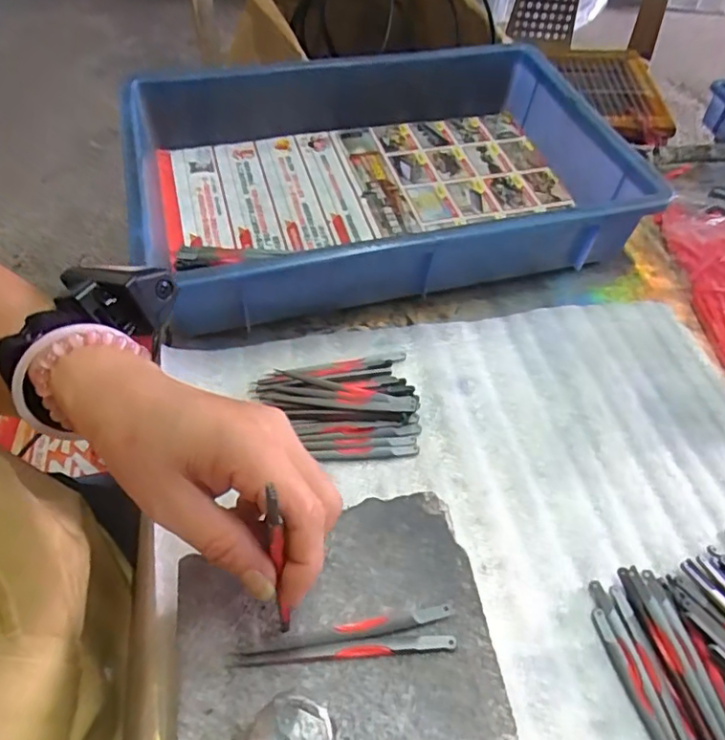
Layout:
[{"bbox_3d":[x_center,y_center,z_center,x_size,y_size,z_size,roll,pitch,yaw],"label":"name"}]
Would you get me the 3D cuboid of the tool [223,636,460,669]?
[{"bbox_3d":[-0.009,0.136,0.275,0.107,0.004,0.007,-2,54,-6],"label":"tool"}]

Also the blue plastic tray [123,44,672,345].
[{"bbox_3d":[0.015,-0.196,0.551,0.445,0.086,0.317,-12,56,-12],"label":"blue plastic tray"}]

